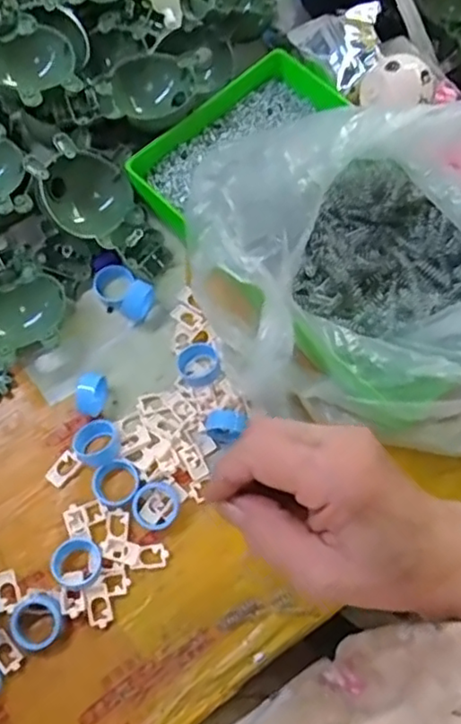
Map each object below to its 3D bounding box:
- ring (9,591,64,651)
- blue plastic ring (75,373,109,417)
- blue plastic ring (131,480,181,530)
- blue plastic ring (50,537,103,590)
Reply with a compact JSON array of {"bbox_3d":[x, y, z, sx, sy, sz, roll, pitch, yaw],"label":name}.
[{"bbox_3d":[-0.105,0.140,0.343,0.028,0.010,0.027,0,68,-1],"label":"ring"},{"bbox_3d":[-0.084,0.020,0.383,0.012,0.030,0.024,8,68,2],"label":"blue plastic ring"},{"bbox_3d":[-0.043,0.083,0.366,0.027,0.008,0.026,0,68,-1],"label":"blue plastic ring"},{"bbox_3d":[-0.085,0.112,0.353,0.027,0.009,0.027,0,68,-1],"label":"blue plastic ring"}]

